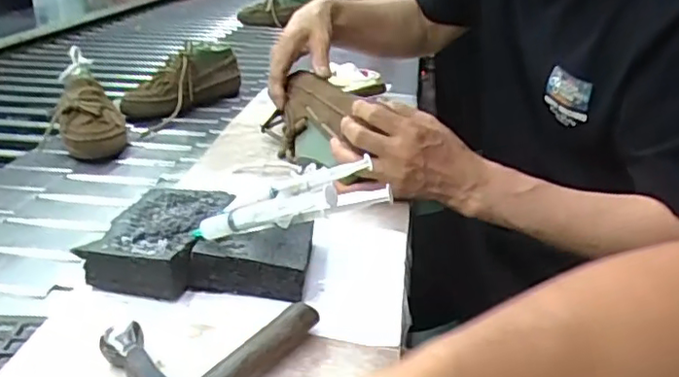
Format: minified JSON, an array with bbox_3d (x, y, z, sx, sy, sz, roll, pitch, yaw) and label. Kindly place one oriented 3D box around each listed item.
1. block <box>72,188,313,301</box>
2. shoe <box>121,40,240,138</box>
[{"bbox_3d":[-0.105,0.042,0.512,0.168,0.033,0.126,3,24,4],"label":"block"},{"bbox_3d":[-0.268,-0.190,1.096,0.077,0.110,0.258,14,35,28],"label":"shoe"}]

